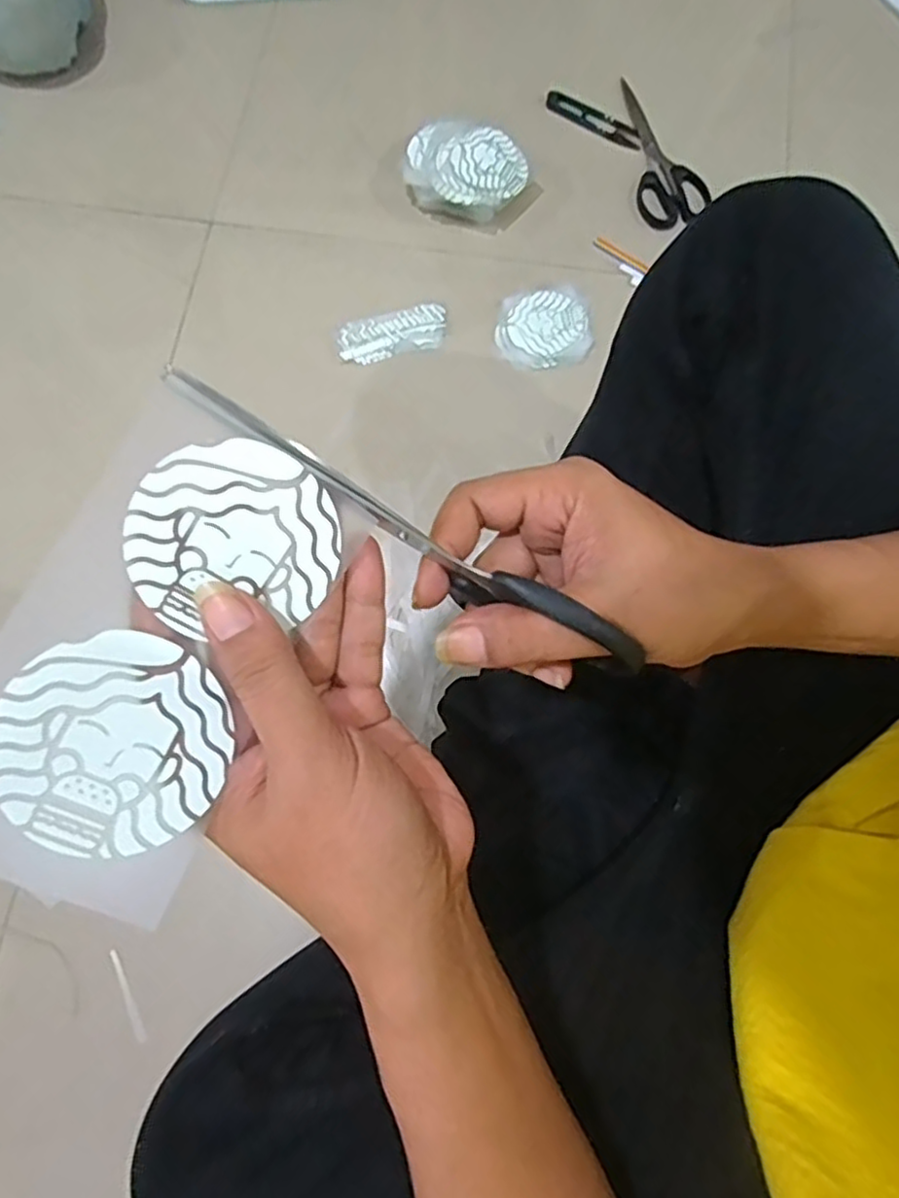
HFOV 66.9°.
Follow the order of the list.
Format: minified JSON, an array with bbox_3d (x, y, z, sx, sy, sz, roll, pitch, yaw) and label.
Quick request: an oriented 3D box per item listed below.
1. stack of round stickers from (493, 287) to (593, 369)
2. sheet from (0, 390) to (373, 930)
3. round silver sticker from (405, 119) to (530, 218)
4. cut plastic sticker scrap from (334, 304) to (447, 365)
[{"bbox_3d":[0.093,-0.271,0.682,0.090,0.012,0.083,-14,78,-4],"label":"stack of round stickers"},{"bbox_3d":[-0.092,0.017,0.215,0.078,0.020,0.146,32,76,-19],"label":"sheet"},{"bbox_3d":[0.016,-0.436,0.702,0.125,0.051,0.093,14,76,4],"label":"round silver sticker"},{"bbox_3d":[-0.057,-0.266,0.682,0.110,0.004,0.048,-17,78,-5],"label":"cut plastic sticker scrap"}]

